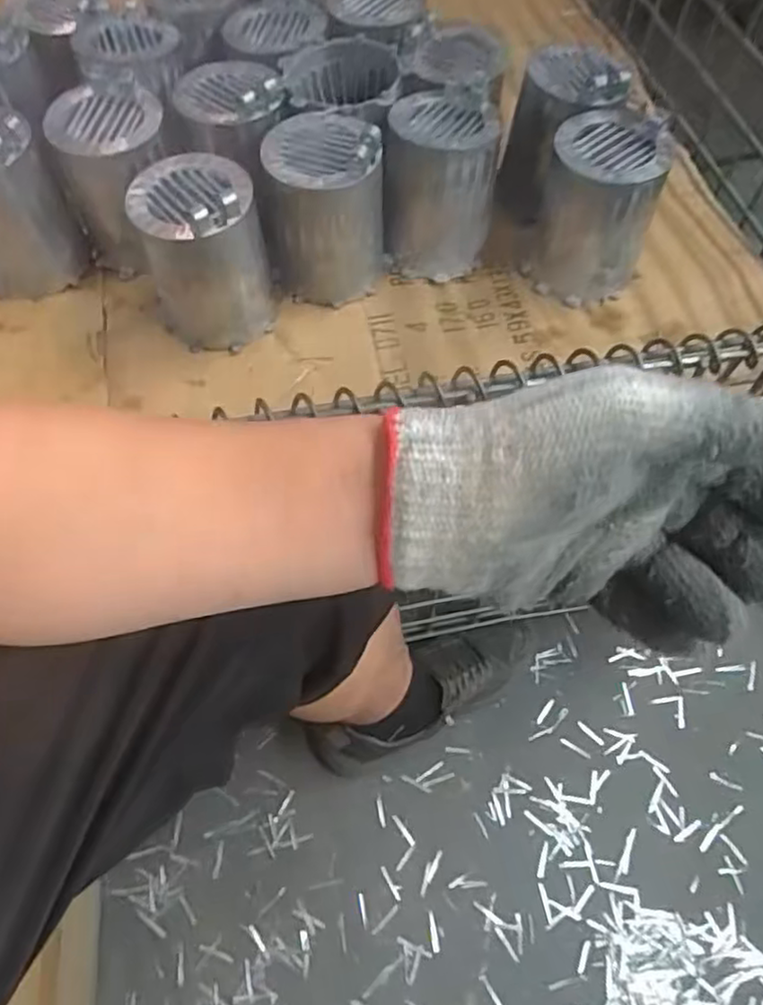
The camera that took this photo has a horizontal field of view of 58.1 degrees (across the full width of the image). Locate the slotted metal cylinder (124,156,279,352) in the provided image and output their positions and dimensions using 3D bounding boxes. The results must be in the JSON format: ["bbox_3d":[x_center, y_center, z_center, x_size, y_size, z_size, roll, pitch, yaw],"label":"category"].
[{"bbox_3d":[-0.132,-0.186,0.523,0.089,0.125,0.087,-12,64,-8],"label":"slotted metal cylinder"}]

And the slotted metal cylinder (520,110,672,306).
[{"bbox_3d":[0.164,-0.223,0.536,0.087,0.115,0.080,1,63,-1],"label":"slotted metal cylinder"}]

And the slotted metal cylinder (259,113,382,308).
[{"bbox_3d":[-0.043,-0.225,0.538,0.088,0.125,0.087,-1,63,-2],"label":"slotted metal cylinder"}]

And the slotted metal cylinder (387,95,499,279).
[{"bbox_3d":[0.049,-0.257,0.562,0.088,0.106,0.089,10,63,3],"label":"slotted metal cylinder"}]

